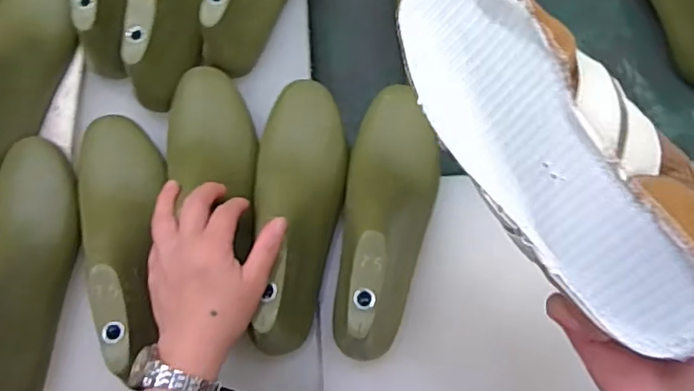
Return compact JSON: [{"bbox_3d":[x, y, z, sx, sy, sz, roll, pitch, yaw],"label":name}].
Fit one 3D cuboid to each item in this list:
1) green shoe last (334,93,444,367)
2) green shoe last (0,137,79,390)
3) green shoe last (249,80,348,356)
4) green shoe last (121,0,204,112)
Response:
[{"bbox_3d":[0.037,0.012,0.517,0.081,0.093,0.248,7,71,5],"label":"green shoe last"},{"bbox_3d":[-0.276,0.058,0.508,0.069,0.084,0.240,-4,71,1],"label":"green shoe last"},{"bbox_3d":[-0.043,0.014,0.524,0.076,0.083,0.236,2,66,2],"label":"green shoe last"},{"bbox_3d":[-0.162,-0.205,0.591,0.066,0.066,0.246,1,71,3],"label":"green shoe last"}]

